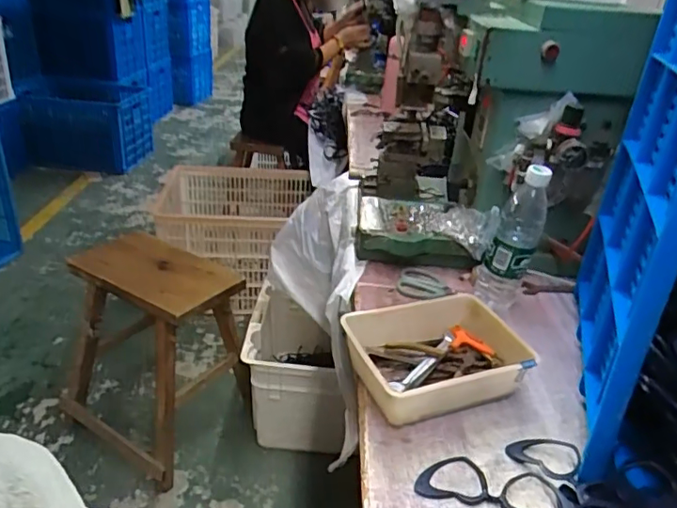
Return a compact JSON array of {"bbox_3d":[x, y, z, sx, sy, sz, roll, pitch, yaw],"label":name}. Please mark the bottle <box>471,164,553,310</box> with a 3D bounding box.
[{"bbox_3d":[0.255,-0.021,0.806,0.074,0.224,0.062,15,30,16],"label":"bottle"}]

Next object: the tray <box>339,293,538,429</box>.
[{"bbox_3d":[0.128,0.126,0.678,0.223,0.066,0.154,-8,32,-23],"label":"tray"}]

